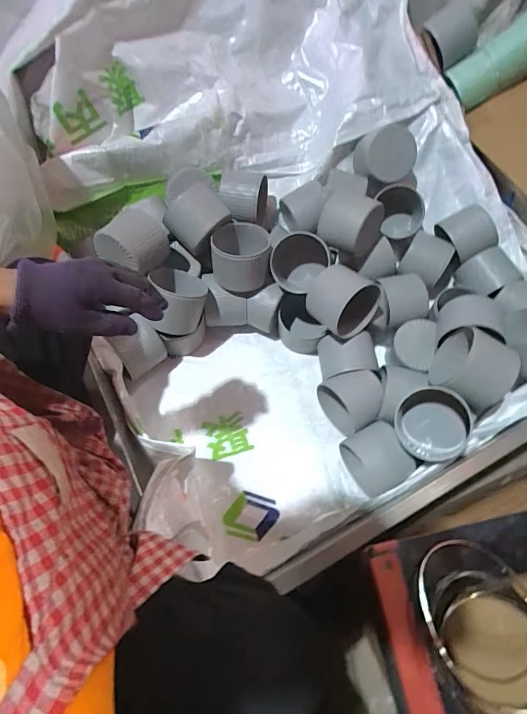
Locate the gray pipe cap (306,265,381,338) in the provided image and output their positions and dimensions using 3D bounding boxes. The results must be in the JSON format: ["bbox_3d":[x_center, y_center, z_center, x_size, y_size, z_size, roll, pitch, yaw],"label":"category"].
[{"bbox_3d":[0.148,-0.101,0.733,0.109,0.117,0.097,-55,52,14],"label":"gray pipe cap"}]

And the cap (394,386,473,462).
[{"bbox_3d":[0.268,0.106,0.637,0.108,0.079,0.105,-32,71,13],"label":"cap"}]

